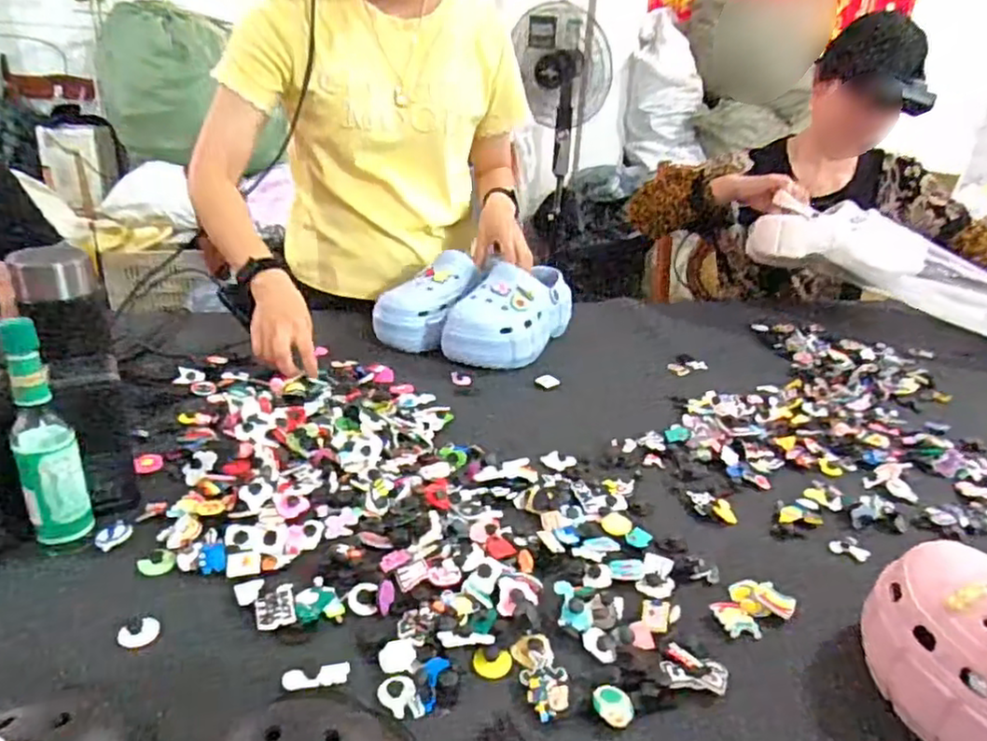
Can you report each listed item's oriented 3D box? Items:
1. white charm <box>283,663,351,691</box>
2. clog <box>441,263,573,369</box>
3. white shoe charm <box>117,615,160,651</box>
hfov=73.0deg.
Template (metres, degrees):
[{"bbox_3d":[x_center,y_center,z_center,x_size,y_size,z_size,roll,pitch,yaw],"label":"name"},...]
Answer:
[{"bbox_3d":[-0.115,0.201,0.437,0.042,0.005,0.016,-4,26,-17],"label":"white charm"},{"bbox_3d":[0.029,-0.085,0.954,0.109,0.101,0.223,16,27,24],"label":"clog"},{"bbox_3d":[-0.247,0.182,0.464,0.034,0.005,0.027,11,26,14],"label":"white shoe charm"}]

